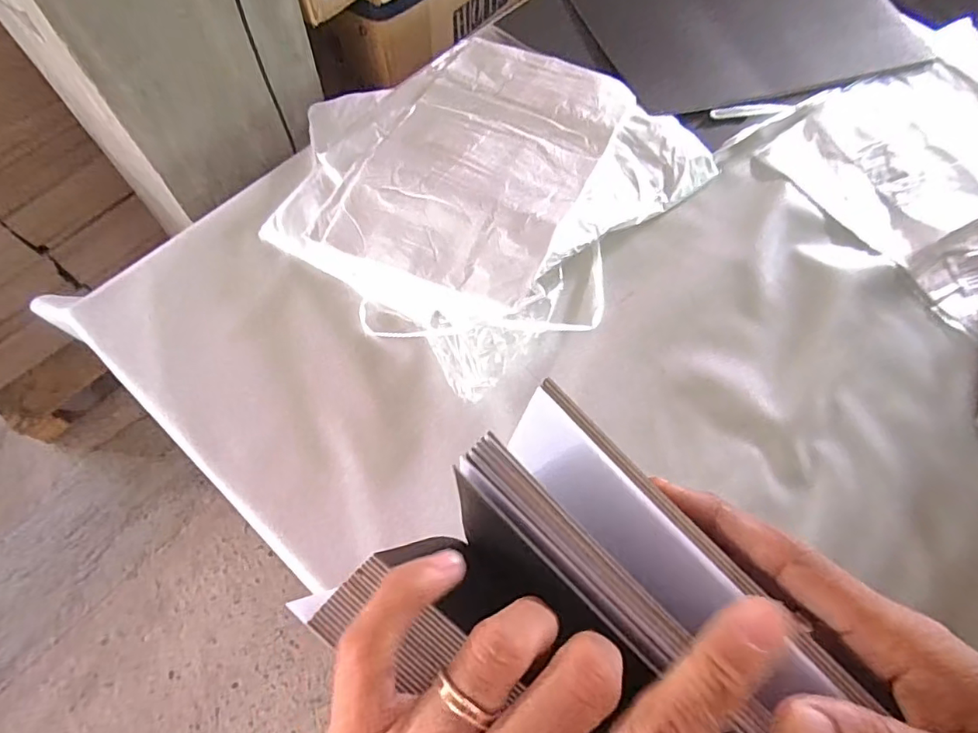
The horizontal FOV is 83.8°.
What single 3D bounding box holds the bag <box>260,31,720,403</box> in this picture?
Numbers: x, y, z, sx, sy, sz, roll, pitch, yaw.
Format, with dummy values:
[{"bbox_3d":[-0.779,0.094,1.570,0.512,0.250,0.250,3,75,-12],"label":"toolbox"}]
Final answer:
[{"bbox_3d":[-0.008,-0.240,0.672,0.437,0.066,0.464,37,72,10],"label":"bag"}]

